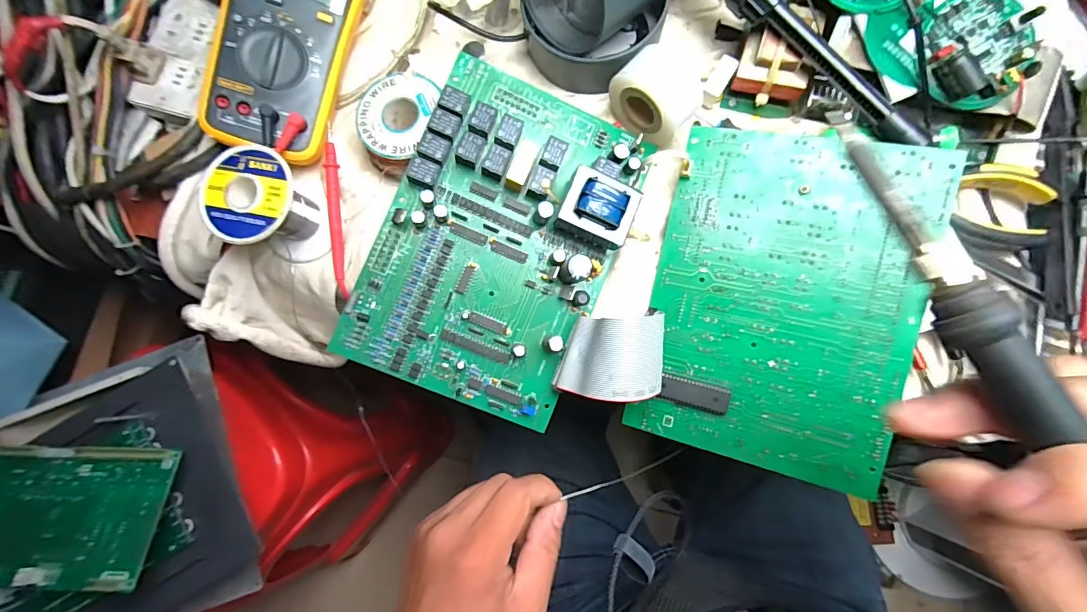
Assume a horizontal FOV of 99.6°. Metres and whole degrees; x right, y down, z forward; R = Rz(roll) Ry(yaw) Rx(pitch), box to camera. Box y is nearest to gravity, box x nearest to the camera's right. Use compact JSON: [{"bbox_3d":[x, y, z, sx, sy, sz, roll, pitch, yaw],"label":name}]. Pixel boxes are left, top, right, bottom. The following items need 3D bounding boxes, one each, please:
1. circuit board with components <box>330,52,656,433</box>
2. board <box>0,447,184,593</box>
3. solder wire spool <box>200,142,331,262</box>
[{"bbox_3d":[-0.027,-0.044,0.312,0.159,0.043,0.229,23,87,-9],"label":"circuit board with components"},{"bbox_3d":[-0.453,0.195,0.428,0.195,0.021,0.117,4,65,-6],"label":"board"},{"bbox_3d":[-0.191,-0.069,0.327,0.057,0.064,0.062,-1,82,4],"label":"solder wire spool"}]

